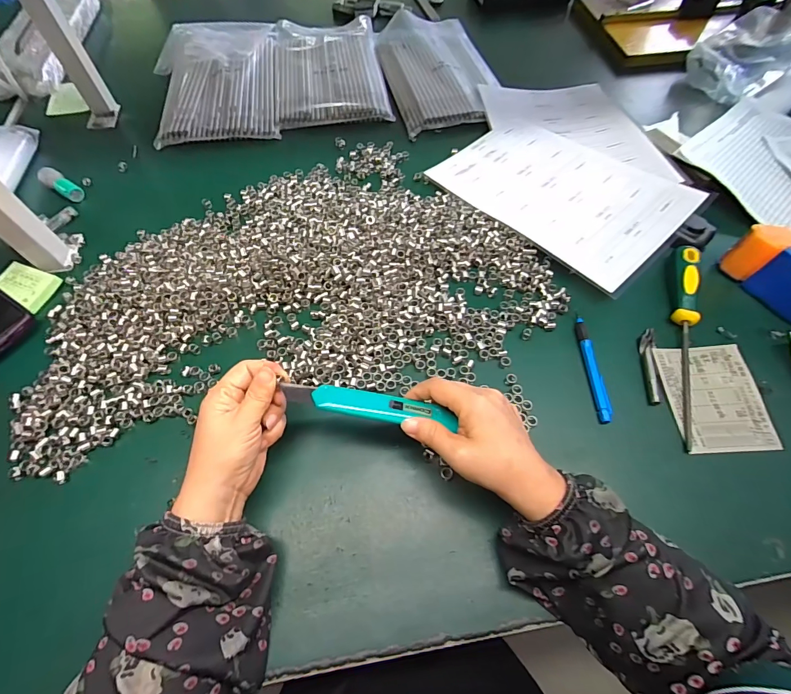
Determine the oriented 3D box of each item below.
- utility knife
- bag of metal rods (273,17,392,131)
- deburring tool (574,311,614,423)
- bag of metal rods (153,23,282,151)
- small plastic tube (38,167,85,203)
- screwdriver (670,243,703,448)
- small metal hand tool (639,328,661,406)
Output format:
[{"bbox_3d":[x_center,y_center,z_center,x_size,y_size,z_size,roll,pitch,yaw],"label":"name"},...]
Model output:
[{"bbox_3d":[-0.021,0.046,0.319,0.135,0.015,0.026,9,61,-3],"label":"utility knife"},{"bbox_3d":[-0.120,-0.504,0.702,0.184,0.017,0.329,-8,61,-4],"label":"bag of metal rods"},{"bbox_3d":[0.203,0.017,0.401,0.012,0.008,0.121,0,60,0],"label":"deburring tool"},{"bbox_3d":[-0.307,-0.464,0.669,0.204,0.032,0.333,-8,61,-4],"label":"bag of metal rods"},{"bbox_3d":[-0.453,-0.221,0.531,0.061,0.017,0.025,35,65,4],"label":"small plastic tube"},{"bbox_3d":[0.309,-0.015,0.410,0.020,0.023,0.243,14,61,8],"label":"screwdriver"},{"bbox_3d":[0.261,0.018,0.403,0.014,0.005,0.086,13,61,7],"label":"small metal hand tool"}]

